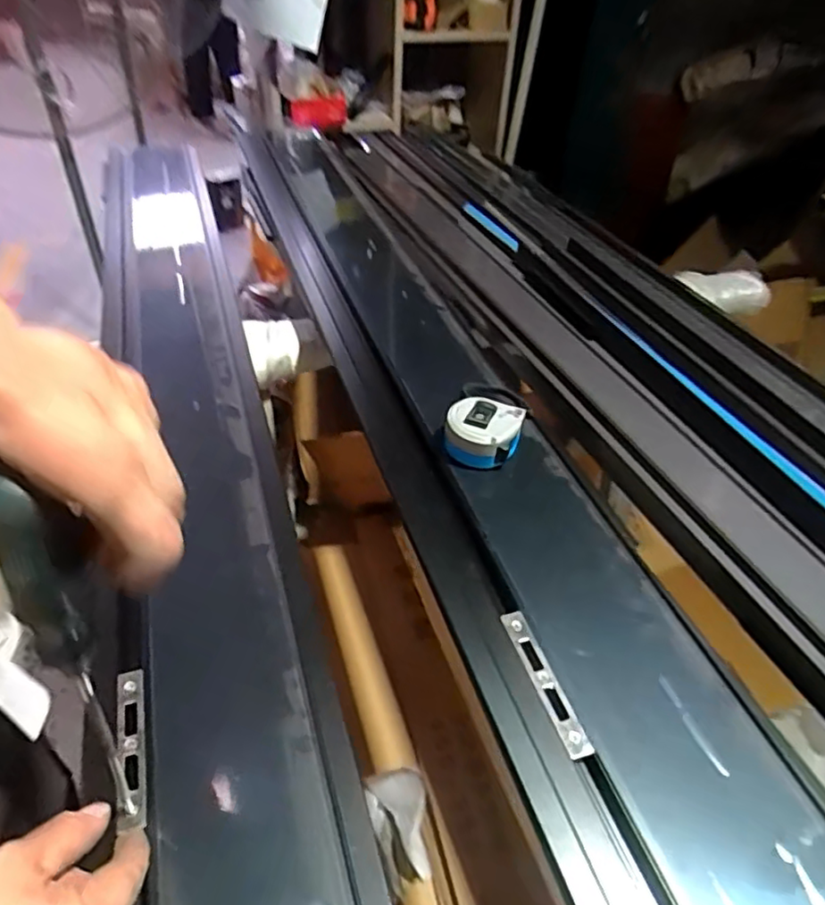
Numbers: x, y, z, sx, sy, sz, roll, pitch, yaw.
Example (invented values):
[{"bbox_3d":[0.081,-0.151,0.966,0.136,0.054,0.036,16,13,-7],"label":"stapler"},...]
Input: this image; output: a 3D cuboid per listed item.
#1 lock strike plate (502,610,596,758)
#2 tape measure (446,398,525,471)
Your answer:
[{"bbox_3d":[0.090,0.154,0.422,0.015,0.009,0.106,-11,44,-15],"label":"lock strike plate"},{"bbox_3d":[0.063,-0.015,0.574,0.069,0.047,0.061,14,43,10],"label":"tape measure"}]

